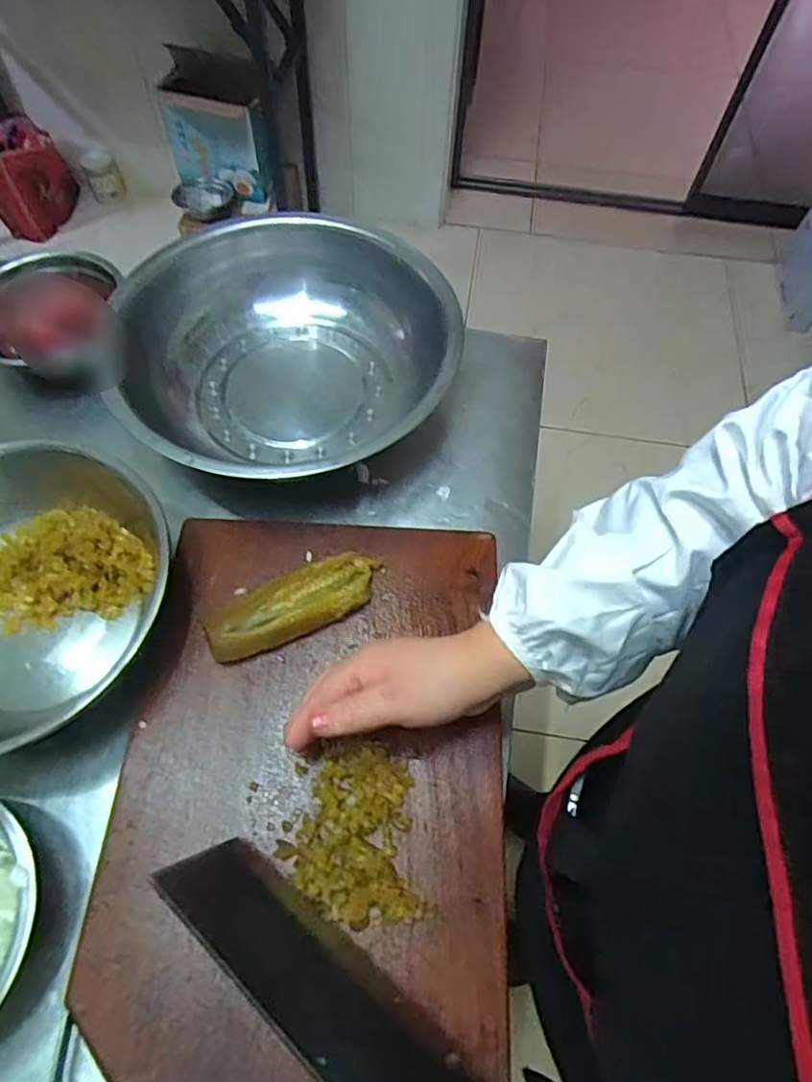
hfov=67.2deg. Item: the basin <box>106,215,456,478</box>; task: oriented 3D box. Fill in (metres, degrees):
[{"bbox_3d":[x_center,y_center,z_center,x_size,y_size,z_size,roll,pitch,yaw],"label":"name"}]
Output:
[{"bbox_3d":[-0.111,-0.175,0.610,0.318,0.092,0.318,-4,62,-5],"label":"basin"}]

